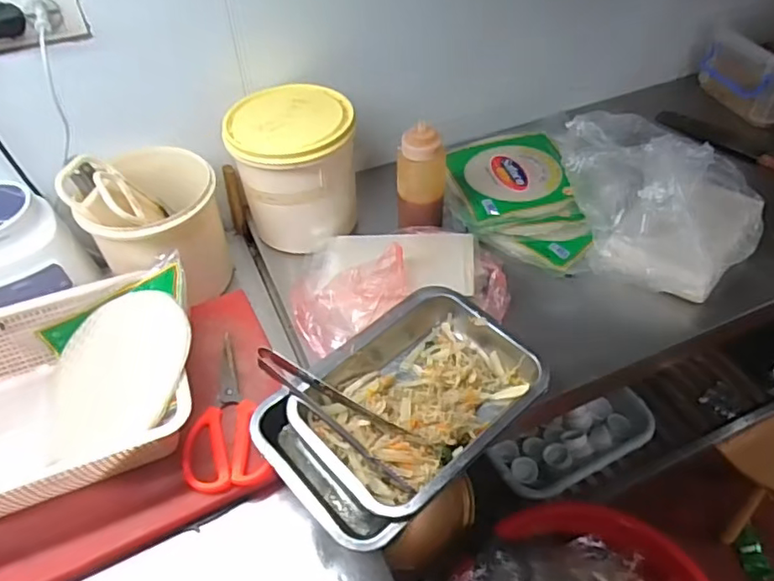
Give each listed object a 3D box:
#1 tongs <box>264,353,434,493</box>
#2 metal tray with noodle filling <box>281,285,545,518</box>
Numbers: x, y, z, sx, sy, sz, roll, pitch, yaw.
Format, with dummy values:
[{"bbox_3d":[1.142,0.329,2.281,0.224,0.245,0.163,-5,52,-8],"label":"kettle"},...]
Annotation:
[{"bbox_3d":[-0.053,0.129,0.642,0.217,0.035,0.051,27,53,24],"label":"tongs"},{"bbox_3d":[0.037,0.117,0.675,0.253,0.052,0.209,-32,54,-26],"label":"metal tray with noodle filling"}]

